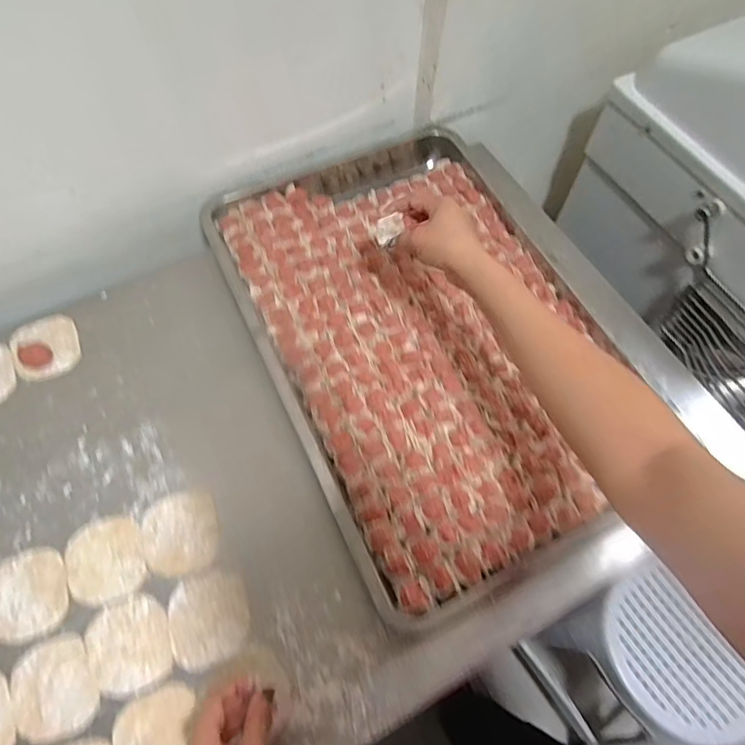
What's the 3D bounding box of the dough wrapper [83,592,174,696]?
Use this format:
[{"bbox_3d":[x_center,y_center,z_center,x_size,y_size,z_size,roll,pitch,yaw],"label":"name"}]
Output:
[{"bbox_3d":[-0.236,0.261,0.511,0.074,0.004,0.083,-23,66,-13],"label":"dough wrapper"}]

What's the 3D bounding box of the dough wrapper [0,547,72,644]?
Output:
[{"bbox_3d":[-0.348,0.223,0.529,0.079,0.004,0.088,-23,66,-12],"label":"dough wrapper"}]

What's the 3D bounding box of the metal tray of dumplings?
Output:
[{"bbox_3d":[0.074,-0.058,0.662,0.413,0.054,0.608,-23,67,-14],"label":"metal tray of dumplings"}]

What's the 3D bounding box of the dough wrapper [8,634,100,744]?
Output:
[{"bbox_3d":[-0.298,0.296,0.492,0.071,0.004,0.086,-27,67,-14],"label":"dough wrapper"}]

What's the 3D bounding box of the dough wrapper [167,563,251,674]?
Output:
[{"bbox_3d":[-0.162,0.242,0.524,0.076,0.004,0.087,-16,64,-10],"label":"dough wrapper"}]

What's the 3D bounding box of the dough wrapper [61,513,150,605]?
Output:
[{"bbox_3d":[-0.278,0.193,0.545,0.076,0.004,0.085,-19,65,-11],"label":"dough wrapper"}]

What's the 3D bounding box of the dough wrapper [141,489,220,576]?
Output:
[{"bbox_3d":[-0.202,0.170,0.560,0.079,0.004,0.086,1,63,-1],"label":"dough wrapper"}]

